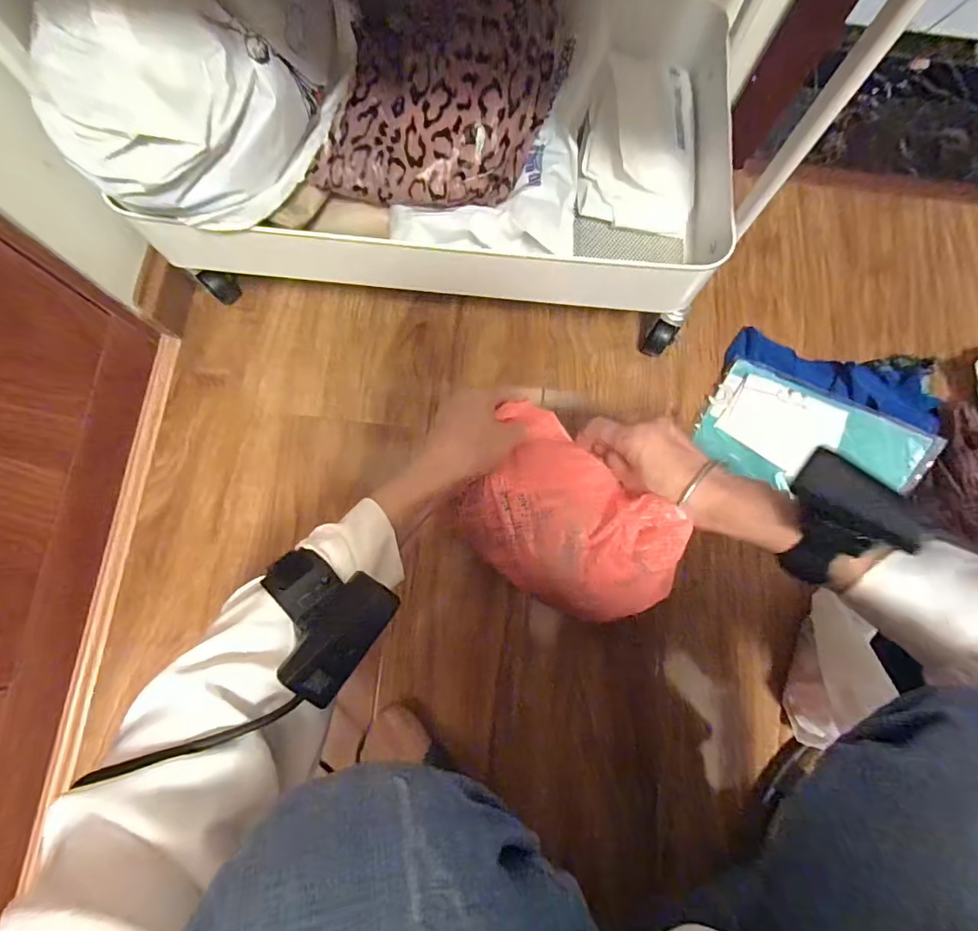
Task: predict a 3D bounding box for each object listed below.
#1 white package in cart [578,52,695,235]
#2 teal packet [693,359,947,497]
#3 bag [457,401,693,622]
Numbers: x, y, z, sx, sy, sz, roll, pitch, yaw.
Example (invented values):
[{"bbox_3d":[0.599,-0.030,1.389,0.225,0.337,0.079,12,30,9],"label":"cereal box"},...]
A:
[{"bbox_3d":[0.156,-0.335,0.494,0.114,0.034,0.181,5,78,-2],"label":"white package in cart"},{"bbox_3d":[0.360,-0.028,0.546,0.219,0.015,0.123,30,93,19],"label":"teal packet"},{"bbox_3d":[0.056,0.042,0.372,0.121,0.080,0.172,-44,83,-8],"label":"bag"}]

